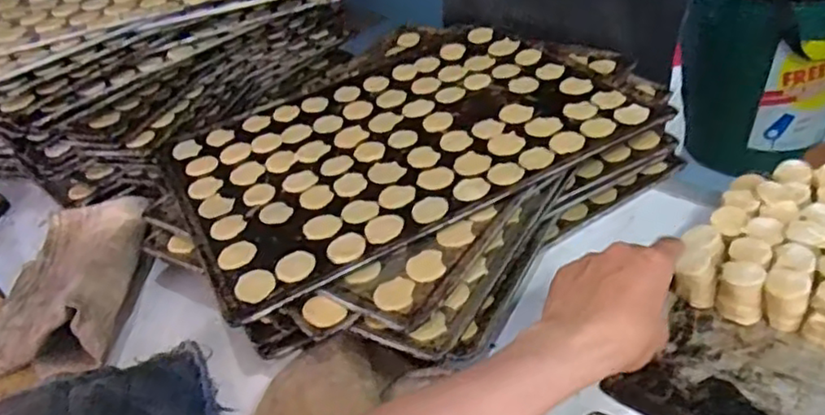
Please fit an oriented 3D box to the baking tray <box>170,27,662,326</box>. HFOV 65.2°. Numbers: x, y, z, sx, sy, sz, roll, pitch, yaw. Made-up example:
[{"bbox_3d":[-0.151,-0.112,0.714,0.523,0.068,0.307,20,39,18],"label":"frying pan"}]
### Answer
[{"bbox_3d":[-0.023,-0.080,0.676,0.435,0.030,0.343,-22,37,-20],"label":"baking tray"}]

